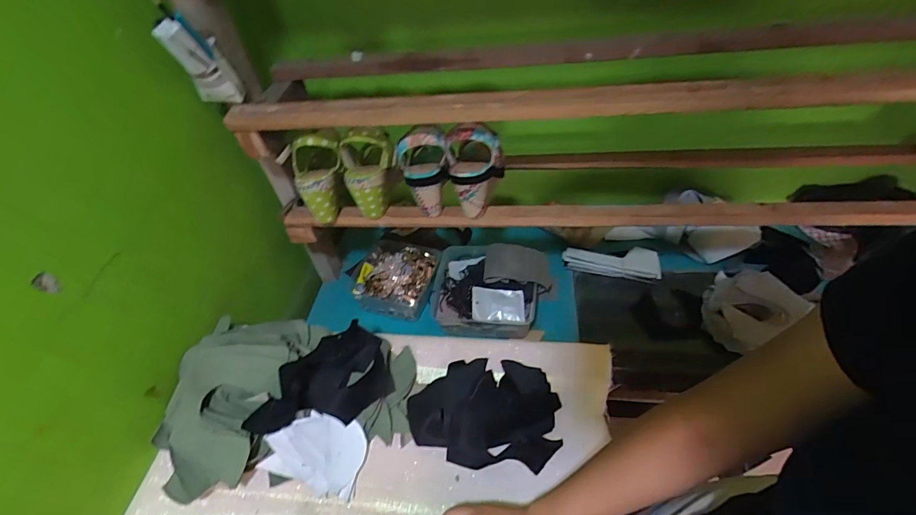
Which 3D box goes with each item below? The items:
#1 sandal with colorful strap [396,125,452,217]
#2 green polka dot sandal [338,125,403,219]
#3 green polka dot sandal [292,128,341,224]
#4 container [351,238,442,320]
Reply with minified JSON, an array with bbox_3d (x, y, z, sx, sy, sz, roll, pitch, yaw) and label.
[{"bbox_3d":[-0.051,-0.139,0.656,0.081,0.127,0.085,-10,46,-2],"label":"sandal with colorful strap"},{"bbox_3d":[-0.138,-0.136,0.664,0.083,0.132,0.070,-13,46,-5],"label":"green polka dot sandal"},{"bbox_3d":[-0.230,-0.129,0.668,0.074,0.154,0.074,15,23,20],"label":"green polka dot sandal"},{"bbox_3d":[-0.134,0.037,0.872,0.169,0.068,0.164,8,48,15],"label":"container"}]

